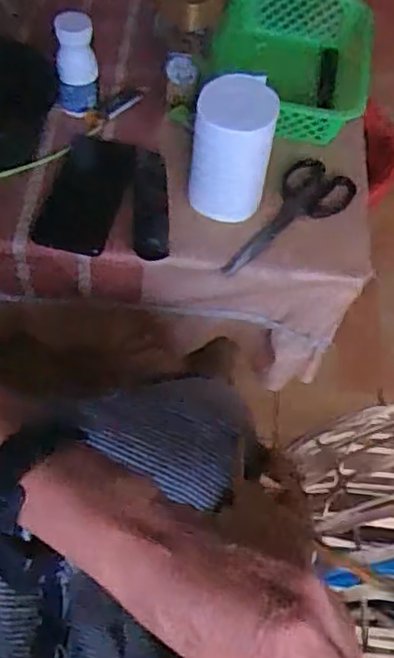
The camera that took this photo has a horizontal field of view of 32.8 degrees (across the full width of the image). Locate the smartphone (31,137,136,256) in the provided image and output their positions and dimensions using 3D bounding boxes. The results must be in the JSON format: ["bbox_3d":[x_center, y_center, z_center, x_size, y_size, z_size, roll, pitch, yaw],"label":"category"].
[{"bbox_3d":[-0.120,-0.149,0.742,0.087,0.016,0.170,11,57,2],"label":"smartphone"}]

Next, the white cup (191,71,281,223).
[{"bbox_3d":[0.039,-0.186,0.698,0.079,0.130,0.081,14,57,4],"label":"white cup"}]

